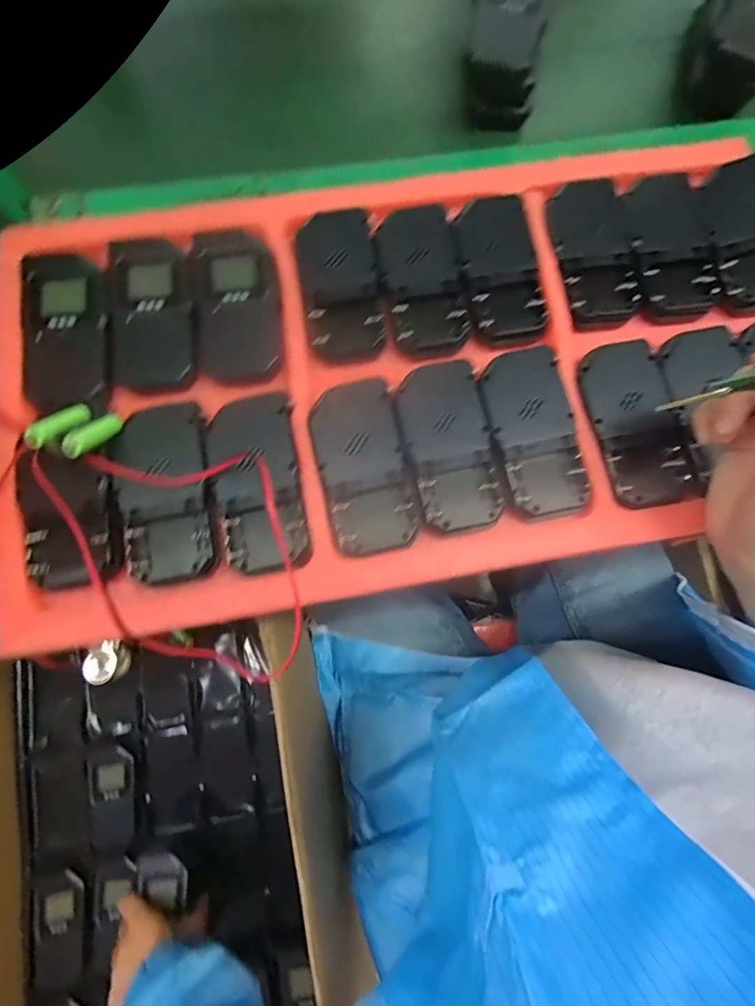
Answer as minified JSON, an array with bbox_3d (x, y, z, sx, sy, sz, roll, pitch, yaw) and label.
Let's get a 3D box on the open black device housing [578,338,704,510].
[{"bbox_3d":[0.177,-0.057,0.305,0.059,0.009,0.116,-13,78,-4],"label":"open black device housing"}]

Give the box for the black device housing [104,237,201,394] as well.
[{"bbox_3d":[-0.159,-0.134,0.321,0.056,0.013,0.117,-13,78,-4],"label":"black device housing"}]

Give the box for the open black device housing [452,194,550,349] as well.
[{"bbox_3d":[0.090,-0.177,0.336,0.055,0.015,0.117,-9,78,-3],"label":"open black device housing"}]

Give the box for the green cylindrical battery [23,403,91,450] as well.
[{"bbox_3d":[-0.190,-0.047,0.272,0.010,0.010,0.045,21,38,4],"label":"green cylindrical battery"}]

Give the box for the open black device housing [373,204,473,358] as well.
[{"bbox_3d":[0.033,-0.165,0.335,0.059,0.019,0.114,-9,78,-3],"label":"open black device housing"}]

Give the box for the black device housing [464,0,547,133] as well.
[{"bbox_3d":[0.105,-0.383,0.383,0.064,0.062,0.115,8,78,1],"label":"black device housing"}]

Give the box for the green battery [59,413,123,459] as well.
[{"bbox_3d":[-0.171,-0.044,0.277,0.012,0.011,0.055,13,33,2],"label":"green battery"}]

